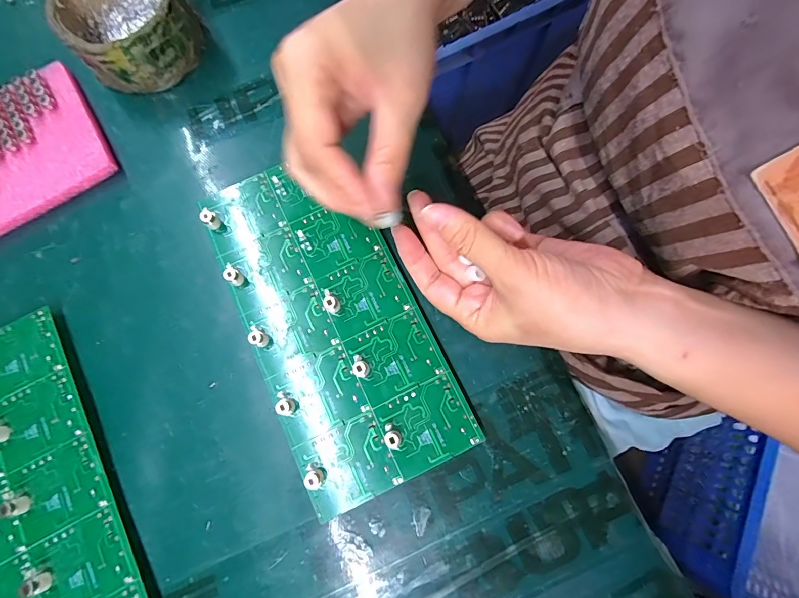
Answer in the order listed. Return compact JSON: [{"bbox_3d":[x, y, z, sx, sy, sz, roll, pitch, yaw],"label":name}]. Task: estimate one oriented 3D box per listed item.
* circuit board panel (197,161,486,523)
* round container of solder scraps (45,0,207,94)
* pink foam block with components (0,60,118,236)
[{"bbox_3d":[-0.046,0.008,0.255,0.105,0.017,0.224,-26,78,-4],"label":"circuit board panel"},{"bbox_3d":[-0.202,-0.207,0.293,0.085,0.045,0.083,0,77,1],"label":"round container of solder scraps"},{"bbox_3d":[-0.293,-0.103,0.288,0.139,0.019,0.104,-34,78,-6],"label":"pink foam block with components"}]

